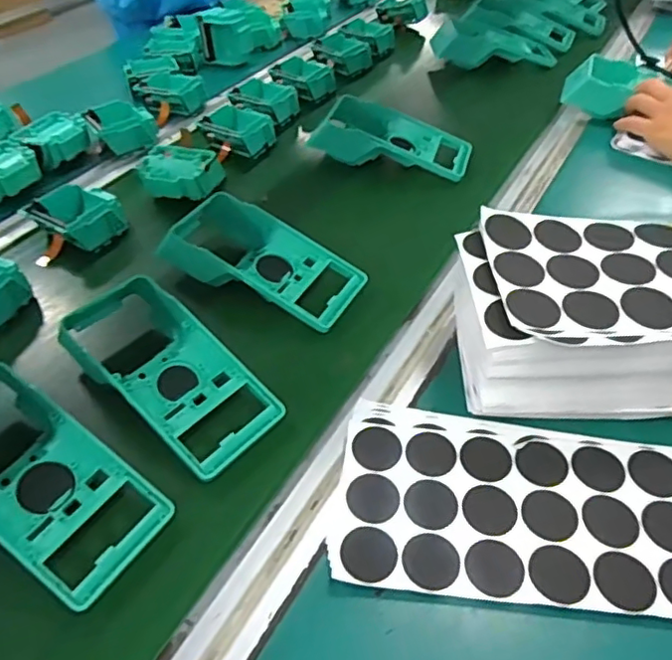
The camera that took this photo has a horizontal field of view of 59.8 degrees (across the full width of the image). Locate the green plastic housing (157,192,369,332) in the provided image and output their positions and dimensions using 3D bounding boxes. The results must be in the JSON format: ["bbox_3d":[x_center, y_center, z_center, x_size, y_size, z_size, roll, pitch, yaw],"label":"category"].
[{"bbox_3d":[-0.071,-0.070,0.541,0.191,0.051,0.096,19,50,19],"label":"green plastic housing"}]

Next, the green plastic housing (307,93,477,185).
[{"bbox_3d":[0.070,-0.229,0.694,0.182,0.040,0.087,11,48,12],"label":"green plastic housing"}]

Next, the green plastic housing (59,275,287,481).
[{"bbox_3d":[-0.134,0.023,0.445,0.192,0.039,0.087,34,56,28],"label":"green plastic housing"}]

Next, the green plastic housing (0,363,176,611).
[{"bbox_3d":[-0.200,0.092,0.378,0.183,0.045,0.088,27,53,25],"label":"green plastic housing"}]

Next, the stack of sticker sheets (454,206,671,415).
[{"bbox_3d":[0.249,-0.012,0.426,0.311,0.096,0.128,-1,46,1],"label":"stack of sticker sheets"}]

